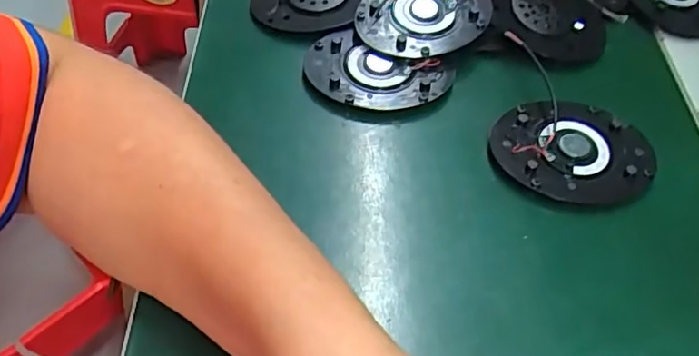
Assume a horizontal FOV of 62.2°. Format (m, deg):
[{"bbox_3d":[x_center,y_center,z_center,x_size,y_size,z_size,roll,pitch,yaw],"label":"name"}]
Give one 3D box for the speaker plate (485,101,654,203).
[{"bbox_3d":[0.121,-0.015,0.314,0.085,0.009,0.063,10,54,4],"label":"speaker plate"}]

